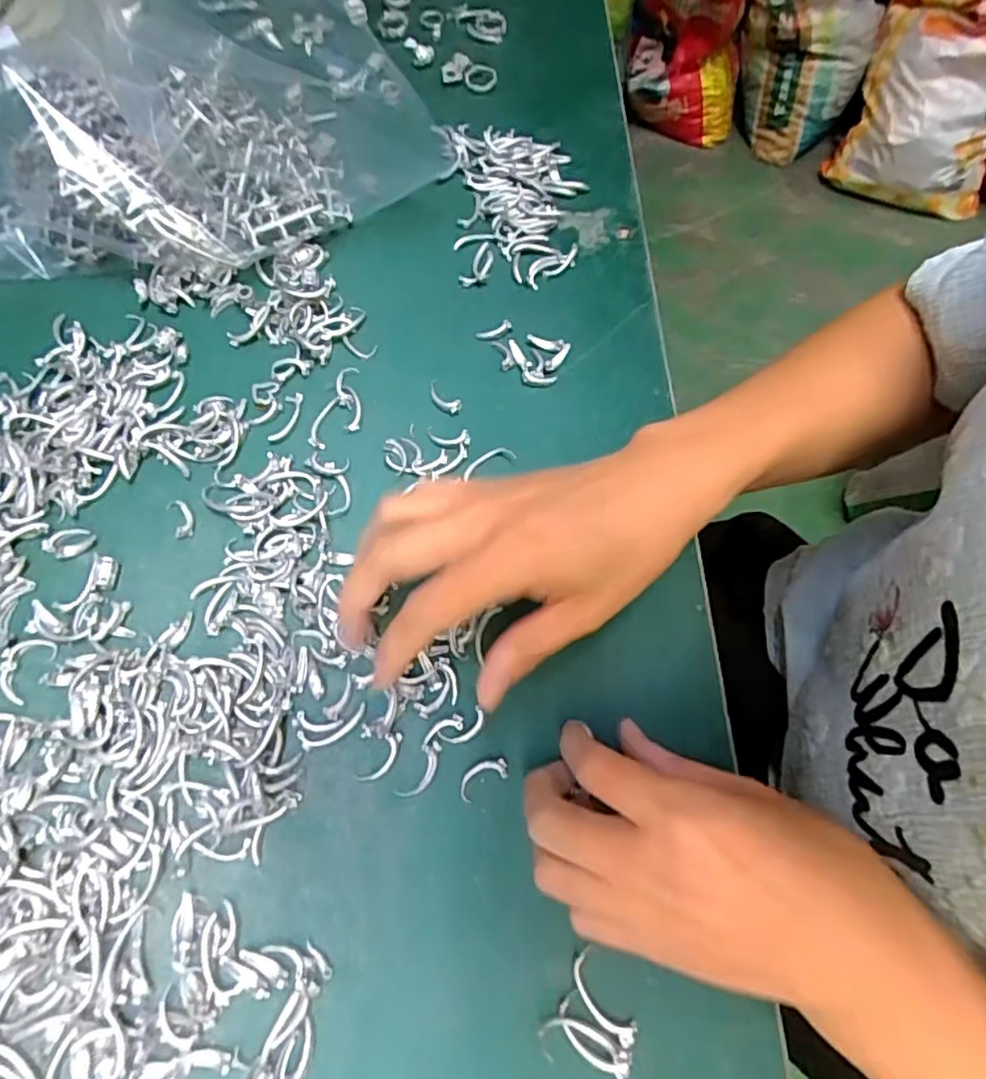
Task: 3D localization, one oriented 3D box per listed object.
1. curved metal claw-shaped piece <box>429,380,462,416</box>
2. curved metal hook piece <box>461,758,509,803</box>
[{"bbox_3d":[-0.027,-0.075,0.337,0.025,0.004,0.010,40,71,15],"label":"curved metal claw-shaped piece"},{"bbox_3d":[-0.004,0.098,0.263,0.022,0.004,0.010,-30,70,-14],"label":"curved metal hook piece"}]

